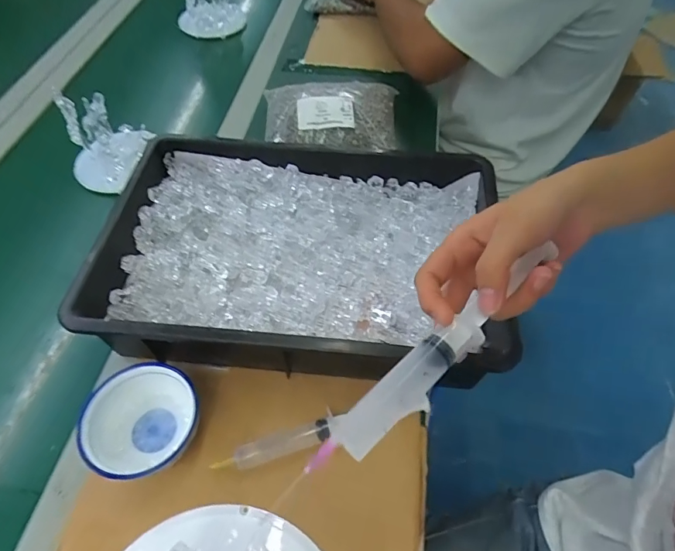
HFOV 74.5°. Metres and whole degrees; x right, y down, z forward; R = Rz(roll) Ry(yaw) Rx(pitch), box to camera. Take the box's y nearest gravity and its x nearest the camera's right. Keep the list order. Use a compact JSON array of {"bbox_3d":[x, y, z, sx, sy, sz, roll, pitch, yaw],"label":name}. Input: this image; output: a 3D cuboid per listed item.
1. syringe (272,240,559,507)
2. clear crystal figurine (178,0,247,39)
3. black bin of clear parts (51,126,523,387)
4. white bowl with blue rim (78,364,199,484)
[{"bbox_3d":[0.059,0.043,0.246,0.197,0.018,0.026,-39,63,-17],"label":"syringe"},{"bbox_3d":[-0.272,-0.589,0.935,0.113,0.135,0.111,3,55,2],"label":"clear crystal figurine"},{"bbox_3d":[-0.040,-0.027,0.494,0.423,0.084,0.285,7,55,5],"label":"black bin of clear parts"},{"bbox_3d":[-0.173,0.133,0.400,0.095,0.059,0.095,0,55,0],"label":"white bowl with blue rim"}]

